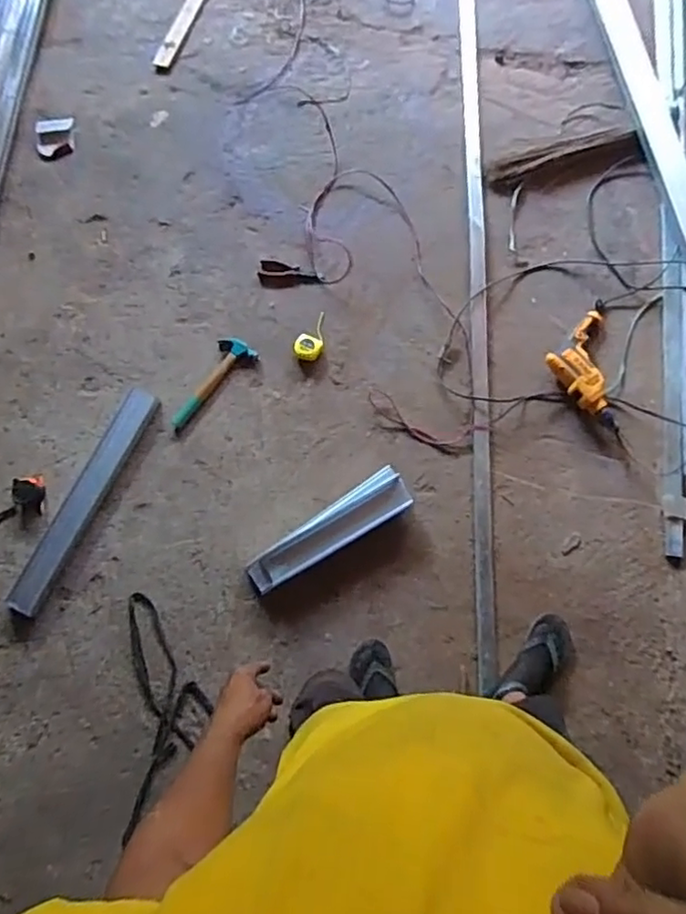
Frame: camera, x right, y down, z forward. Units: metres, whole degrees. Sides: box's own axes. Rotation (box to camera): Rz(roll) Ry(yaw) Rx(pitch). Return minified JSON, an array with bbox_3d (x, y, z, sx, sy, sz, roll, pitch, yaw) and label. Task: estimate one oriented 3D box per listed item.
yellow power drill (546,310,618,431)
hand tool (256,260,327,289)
[{"bbox_3d":[0.599,-0.228,1.549,0.158,0.062,0.316,-1,79,1],"label":"yellow power drill"},{"bbox_3d":[-0.140,-0.493,1.668,0.172,0.016,0.077,4,80,2],"label":"hand tool"}]

